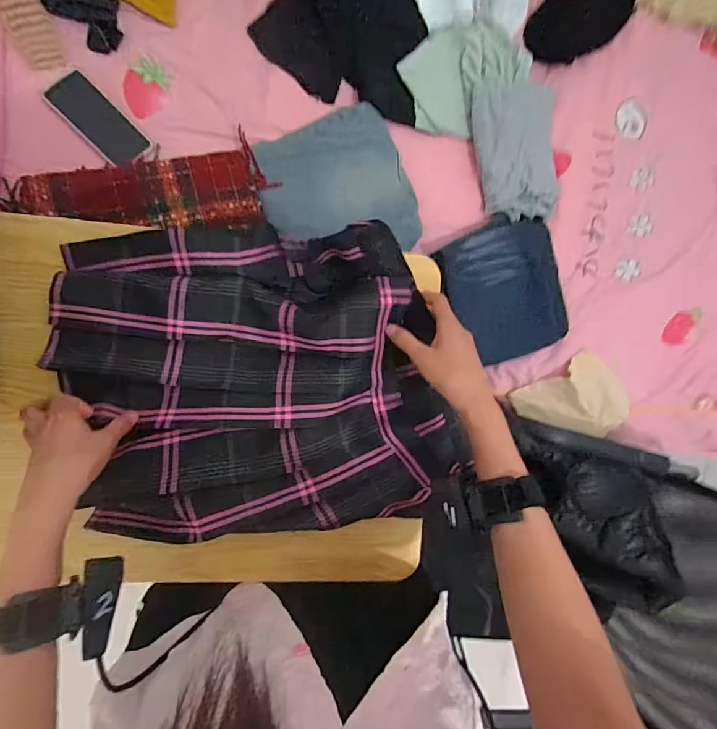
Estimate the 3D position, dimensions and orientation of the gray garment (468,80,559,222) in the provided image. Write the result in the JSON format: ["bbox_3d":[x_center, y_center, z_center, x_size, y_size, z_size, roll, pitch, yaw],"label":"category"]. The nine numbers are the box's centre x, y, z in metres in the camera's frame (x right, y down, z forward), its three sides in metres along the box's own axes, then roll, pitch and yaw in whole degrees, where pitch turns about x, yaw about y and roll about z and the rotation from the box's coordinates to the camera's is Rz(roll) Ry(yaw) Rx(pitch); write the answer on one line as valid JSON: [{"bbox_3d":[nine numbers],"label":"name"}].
[{"bbox_3d":[0.298,-0.398,0.811,0.155,0.060,0.248,-12,95,-7],"label":"gray garment"}]

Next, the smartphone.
[{"bbox_3d":[-0.437,-0.411,0.739,0.157,0.007,0.076,44,78,-17],"label":"smartphone"}]

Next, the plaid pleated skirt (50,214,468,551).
[{"bbox_3d":[-0.099,0.015,0.471,0.415,0.068,0.317,-3,93,-8],"label":"plaid pleated skirt"}]

